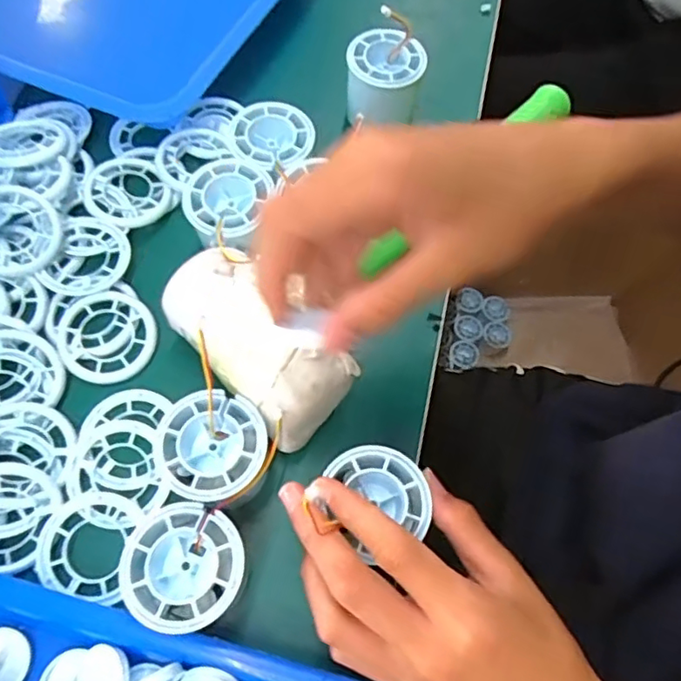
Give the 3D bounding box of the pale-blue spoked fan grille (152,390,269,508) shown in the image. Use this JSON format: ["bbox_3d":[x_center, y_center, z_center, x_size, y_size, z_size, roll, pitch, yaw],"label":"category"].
[{"bbox_3d":[-0.064,0.054,0.293,0.057,0.015,0.054,21,67,8],"label":"pale-blue spoked fan grille"}]

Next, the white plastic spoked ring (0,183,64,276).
[{"bbox_3d":[-0.204,-0.068,0.358,0.057,0.010,0.057,3,83,-21],"label":"white plastic spoked ring"}]

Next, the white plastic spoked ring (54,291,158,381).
[{"bbox_3d":[-0.143,-0.002,0.353,0.054,0.014,0.056,1,66,-1],"label":"white plastic spoked ring"}]

